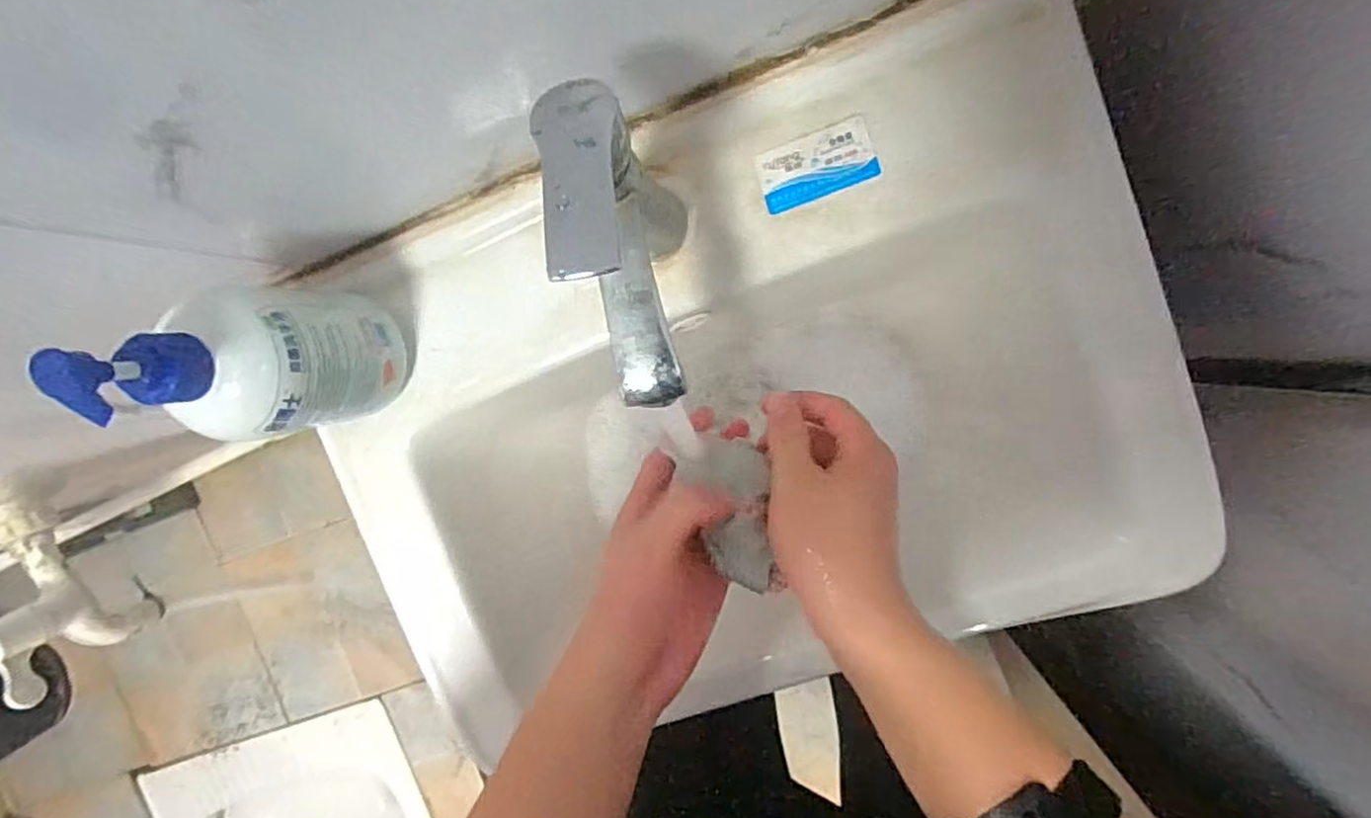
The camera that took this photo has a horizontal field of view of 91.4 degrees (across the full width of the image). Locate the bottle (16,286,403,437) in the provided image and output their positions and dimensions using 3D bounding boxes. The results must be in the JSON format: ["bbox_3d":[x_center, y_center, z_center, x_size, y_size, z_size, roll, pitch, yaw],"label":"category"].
[{"bbox_3d":[-0.221,-0.024,0.348,0.080,0.187,0.077,6,97,6],"label":"bottle"}]

